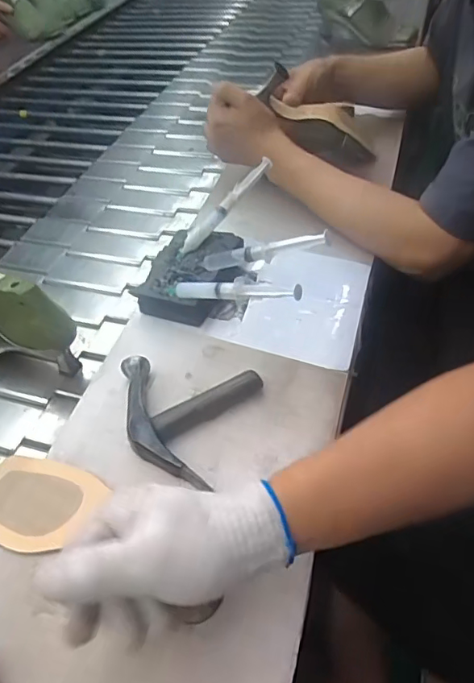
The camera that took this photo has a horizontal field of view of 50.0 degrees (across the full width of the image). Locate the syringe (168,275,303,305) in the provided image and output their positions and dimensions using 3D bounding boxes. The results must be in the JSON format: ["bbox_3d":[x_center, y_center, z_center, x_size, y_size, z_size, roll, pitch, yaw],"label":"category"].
[{"bbox_3d":[-0.009,-0.053,0.512,0.162,0.021,0.014,5,45,35],"label":"syringe"}]

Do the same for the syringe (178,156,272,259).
[{"bbox_3d":[-0.018,-0.156,0.611,0.020,0.019,0.149,35,78,32],"label":"syringe"}]

